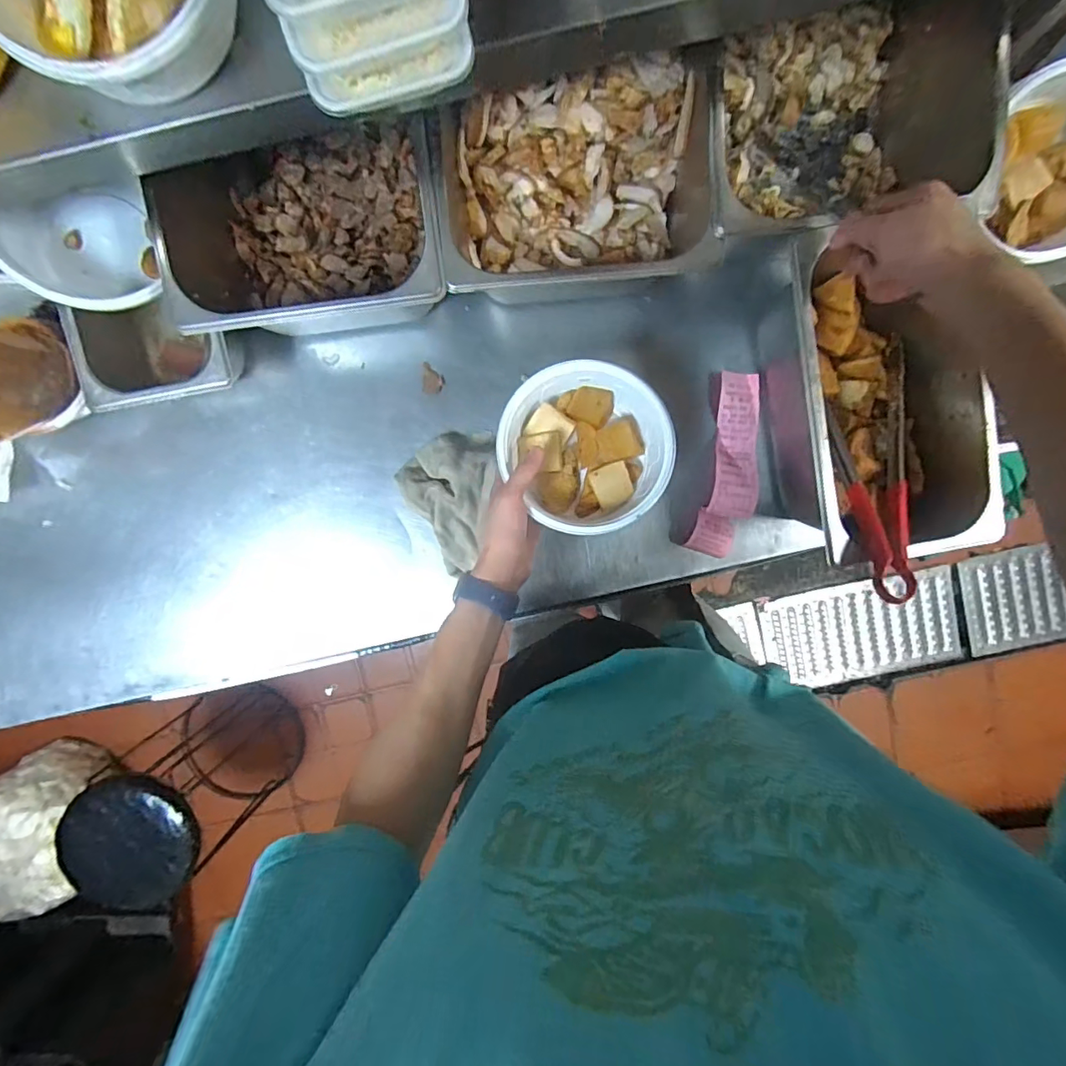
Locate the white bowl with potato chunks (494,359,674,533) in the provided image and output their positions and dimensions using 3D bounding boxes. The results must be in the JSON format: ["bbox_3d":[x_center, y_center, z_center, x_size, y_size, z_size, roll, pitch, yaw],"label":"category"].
[{"bbox_3d":[0.054,-0.089,0.512,0.159,0.064,0.165,0,95,0],"label":"white bowl with potato chunks"}]

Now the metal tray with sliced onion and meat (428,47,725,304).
[{"bbox_3d":[0.037,-0.353,0.531,0.254,0.143,0.213,-5,95,1],"label":"metal tray with sliced onion and meat"}]

